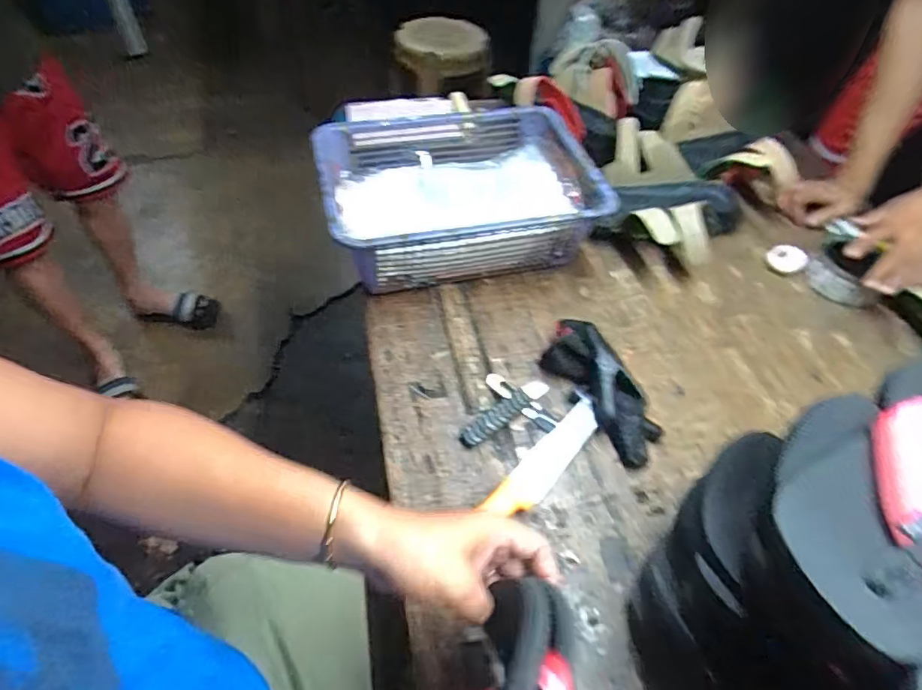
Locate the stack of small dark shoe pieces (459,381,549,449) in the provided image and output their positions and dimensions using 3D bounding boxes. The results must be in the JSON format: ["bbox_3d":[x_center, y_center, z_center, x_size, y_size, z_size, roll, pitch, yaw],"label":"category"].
[{"bbox_3d":[0.049,0.075,0.577,0.119,0.013,0.026,-30,58,-25],"label":"stack of small dark shoe pieces"}]

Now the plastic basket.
[{"bbox_3d":[0.000,-0.223,0.738,0.379,0.120,0.289,-10,52,-12],"label":"plastic basket"}]

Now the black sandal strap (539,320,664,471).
[{"bbox_3d":[0.159,0.042,0.587,0.072,0.054,0.191,-20,54,-19],"label":"black sandal strap"}]

